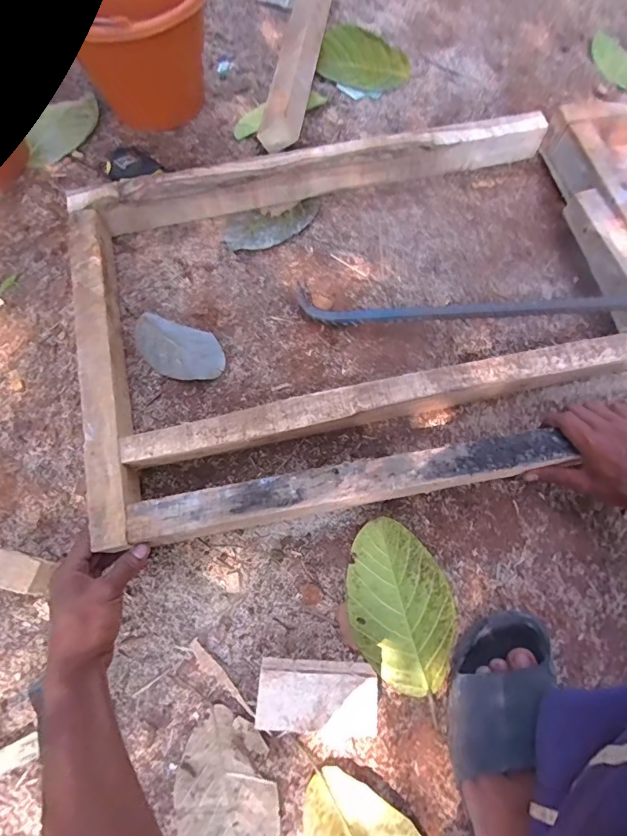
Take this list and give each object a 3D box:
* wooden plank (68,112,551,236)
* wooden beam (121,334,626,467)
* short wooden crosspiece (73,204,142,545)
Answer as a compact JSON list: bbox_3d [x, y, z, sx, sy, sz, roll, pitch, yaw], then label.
[{"bbox_3d":[0.012,-0.376,0.644,0.697,0.068,0.056,-13,73,-7],"label":"wooden plank"},{"bbox_3d":[0.119,-0.019,0.533,0.678,0.066,0.047,-11,73,-6],"label":"wooden beam"},{"bbox_3d":[-0.260,-0.070,0.521,0.048,0.048,0.435,-12,70,-6],"label":"short wooden crosspiece"}]

